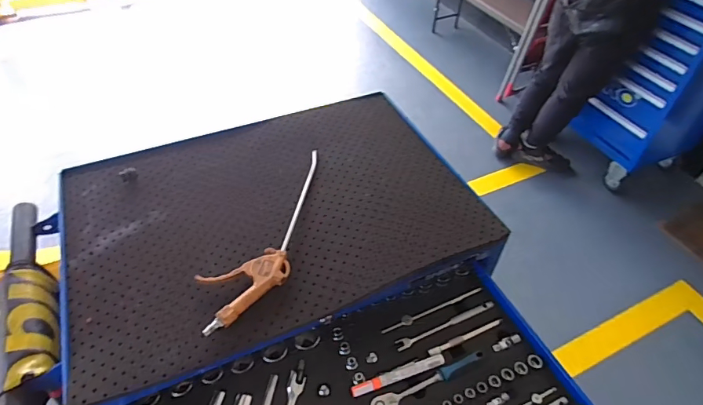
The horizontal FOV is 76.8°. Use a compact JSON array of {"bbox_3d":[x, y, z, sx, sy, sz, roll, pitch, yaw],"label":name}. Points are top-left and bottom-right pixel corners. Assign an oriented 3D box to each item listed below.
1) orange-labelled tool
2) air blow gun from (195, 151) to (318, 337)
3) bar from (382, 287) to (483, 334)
[{"bbox_3d":[0.069,0.251,0.646,0.141,0.017,0.016,-14,49,-12],"label":"orange-labelled tool"},{"bbox_3d":[-0.115,0.048,0.715,0.113,0.019,0.376,23,51,20],"label":"air blow gun"},{"bbox_3d":[0.134,0.180,0.736,0.187,0.022,0.016,-20,50,-18],"label":"bar"}]

